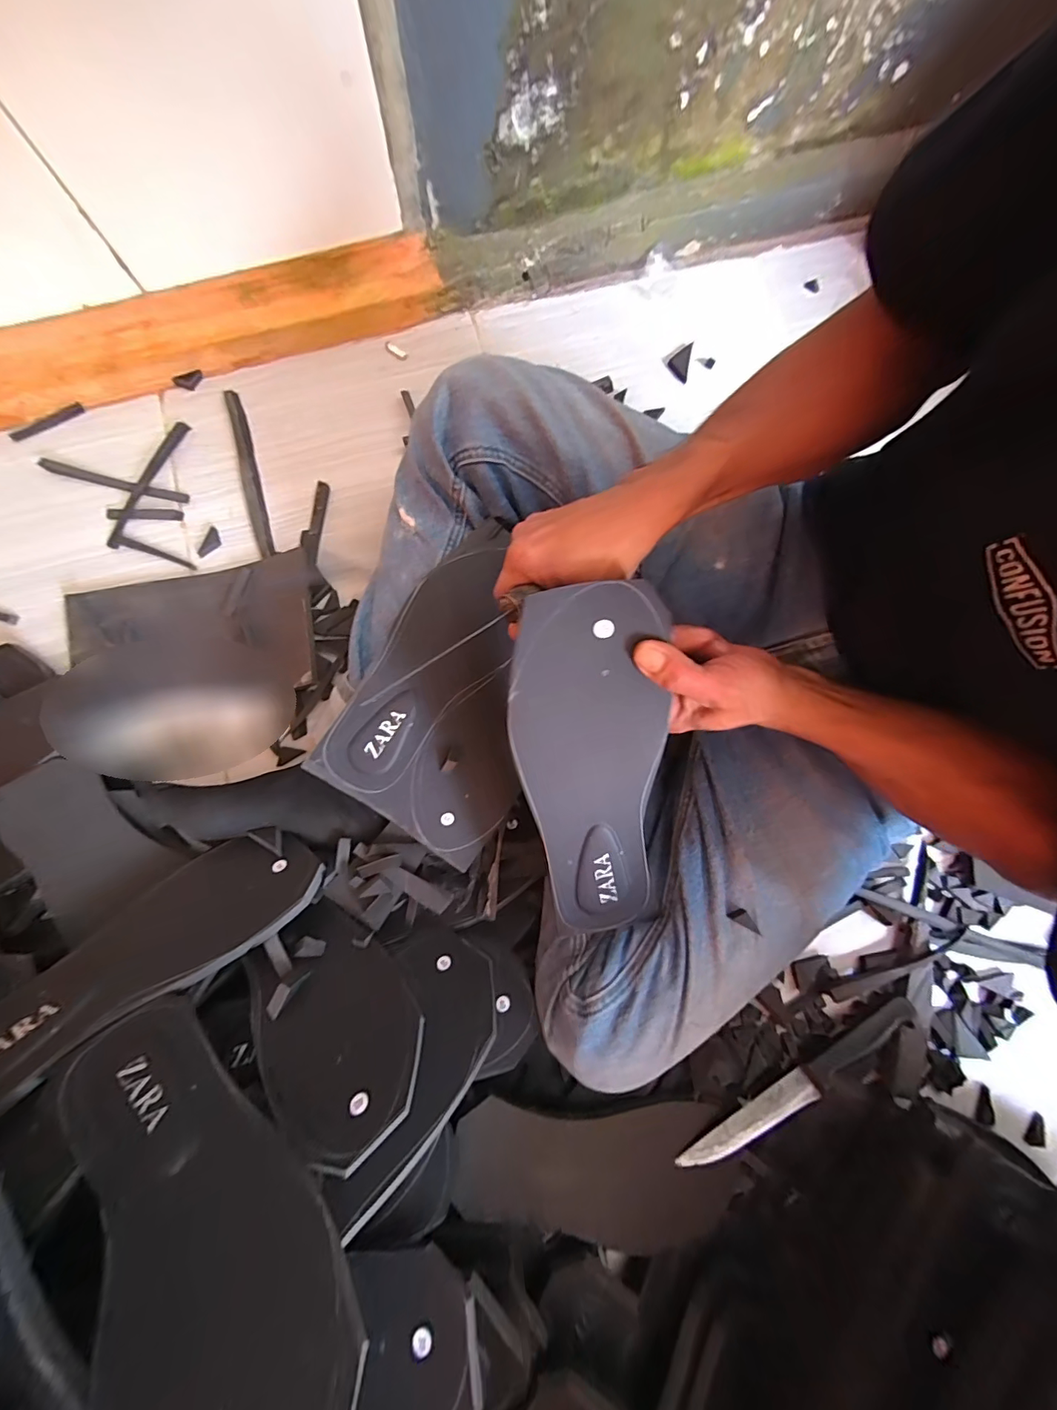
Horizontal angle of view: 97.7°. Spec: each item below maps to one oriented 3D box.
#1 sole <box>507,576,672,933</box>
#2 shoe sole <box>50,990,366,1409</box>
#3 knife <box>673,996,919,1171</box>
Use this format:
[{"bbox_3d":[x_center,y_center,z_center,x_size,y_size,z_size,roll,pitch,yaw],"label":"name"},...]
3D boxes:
[{"bbox_3d":[0.043,0.049,0.305,0.095,0.009,0.246,-7,110,-2],"label":"sole"},{"bbox_3d":[-0.182,0.279,0.254,0.102,0.014,0.257,-19,43,-40],"label":"shoe sole"},{"bbox_3d":[0.250,0.344,0.420,0.252,0.032,0.017,-27,81,-5],"label":"knife"}]

